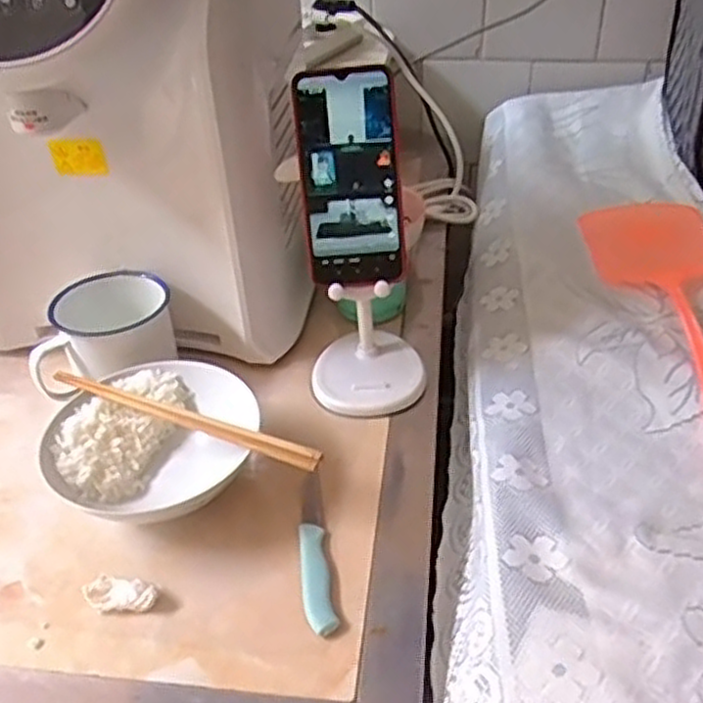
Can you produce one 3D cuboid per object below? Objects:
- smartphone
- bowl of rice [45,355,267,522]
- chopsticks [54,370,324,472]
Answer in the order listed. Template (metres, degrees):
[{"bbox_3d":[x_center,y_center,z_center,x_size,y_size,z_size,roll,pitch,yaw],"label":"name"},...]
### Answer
[{"bbox_3d":[-0.001,-0.130,0.565,0.074,0.162,0.013,-5,18,0],"label":"smartphone"},{"bbox_3d":[-0.143,0.074,0.558,0.150,0.059,0.136,1,39,7],"label":"bowl of rice"},{"bbox_3d":[-0.127,0.046,0.545,0.233,0.010,0.014,15,41,23],"label":"chopsticks"}]

